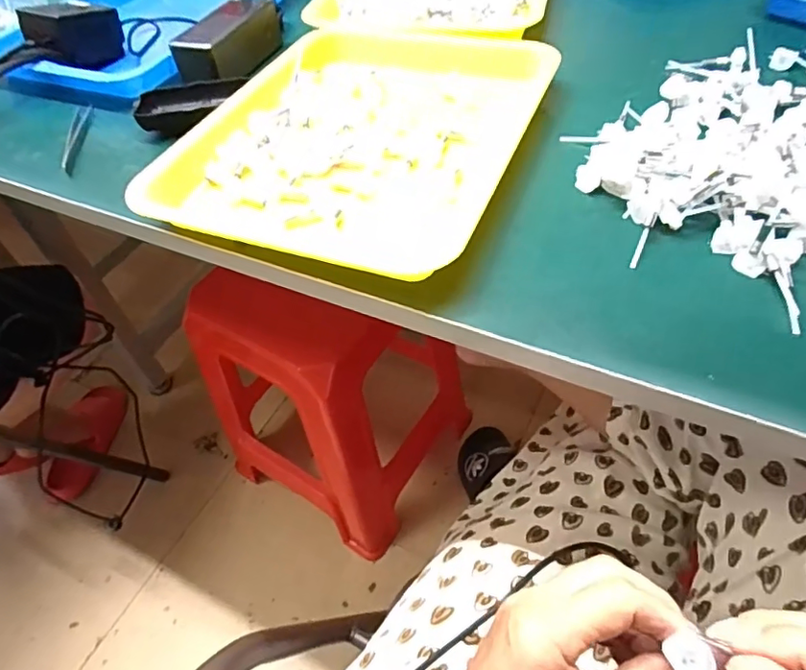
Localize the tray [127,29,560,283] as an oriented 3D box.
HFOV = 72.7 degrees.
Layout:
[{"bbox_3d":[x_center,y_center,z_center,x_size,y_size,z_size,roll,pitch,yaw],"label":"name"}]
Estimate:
[{"bbox_3d":[-0.030,-0.181,0.465,0.259,0.026,0.314,15,54,17],"label":"tray"}]

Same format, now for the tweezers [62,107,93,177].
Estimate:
[{"bbox_3d":[-0.312,-0.189,0.523,0.014,0.016,0.117,-12,51,-4],"label":"tweezers"}]

